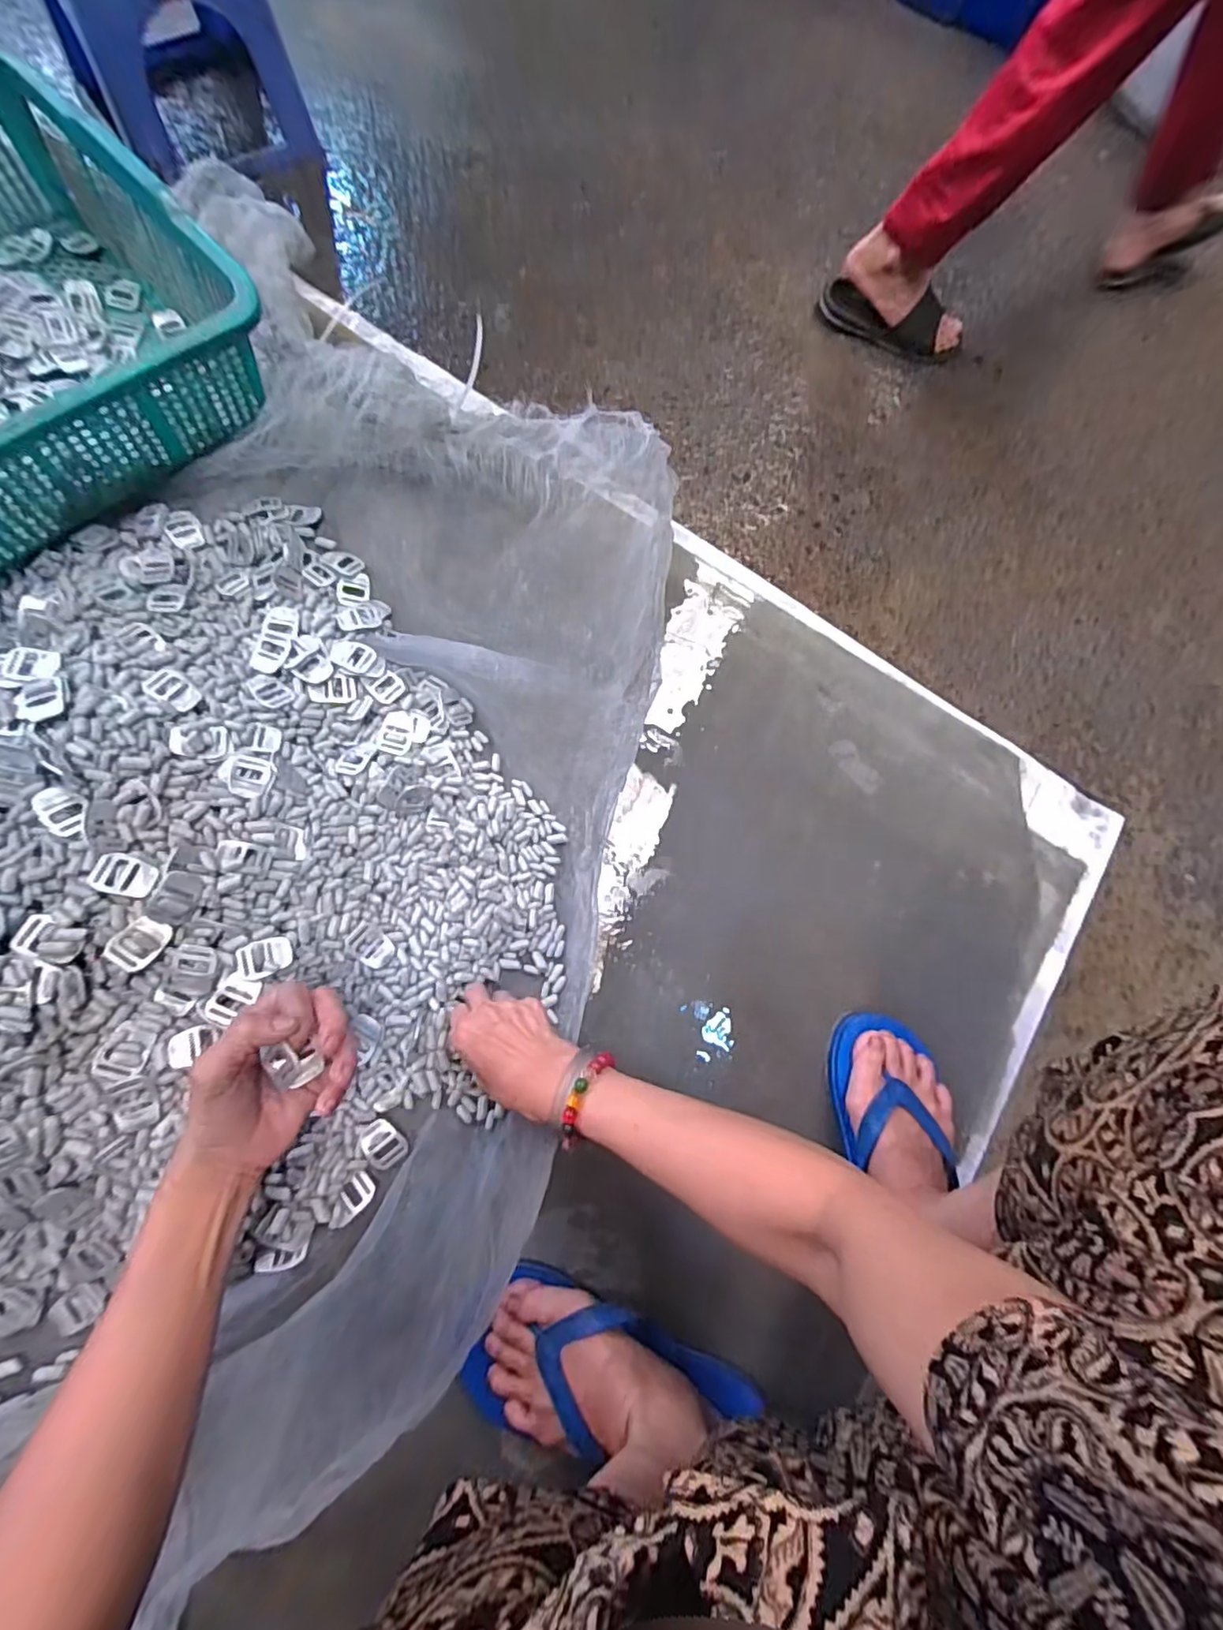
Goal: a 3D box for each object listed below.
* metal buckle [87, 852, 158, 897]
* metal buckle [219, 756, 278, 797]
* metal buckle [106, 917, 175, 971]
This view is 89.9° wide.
[{"bbox_3d":[-0.364,0.045,0.459,0.039,0.006,0.027,27,68,-20],"label":"metal buckle"},{"bbox_3d":[-0.309,-0.033,0.518,0.038,0.008,0.040,21,49,-26],"label":"metal buckle"},{"bbox_3d":[-0.349,0.094,0.453,0.029,0.006,0.038,38,67,-18],"label":"metal buckle"}]

